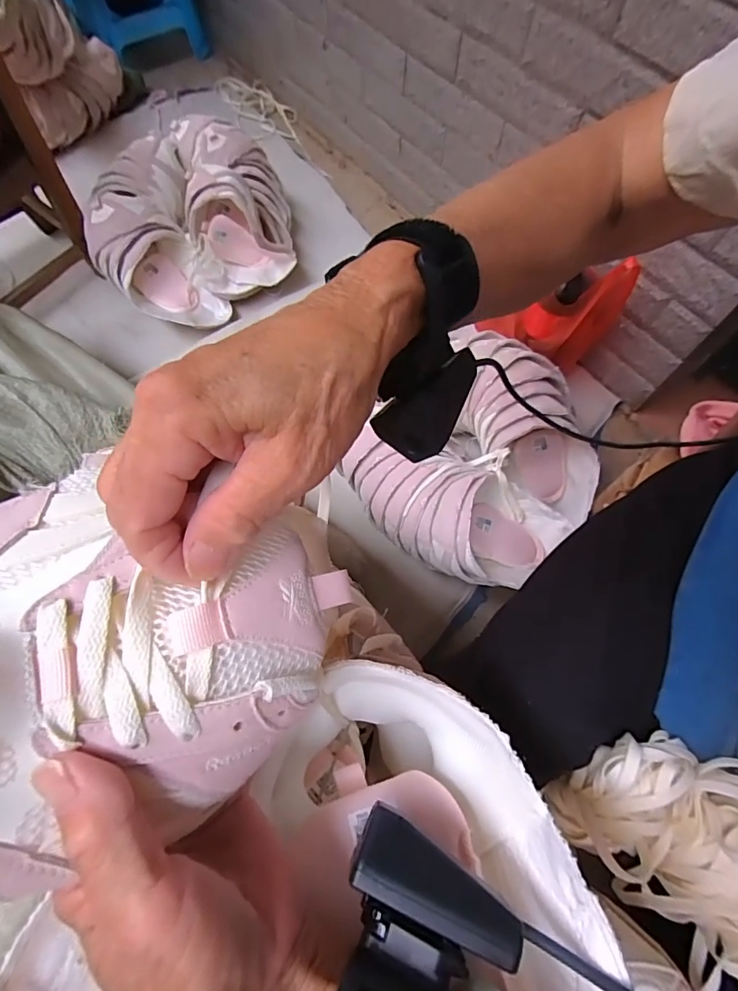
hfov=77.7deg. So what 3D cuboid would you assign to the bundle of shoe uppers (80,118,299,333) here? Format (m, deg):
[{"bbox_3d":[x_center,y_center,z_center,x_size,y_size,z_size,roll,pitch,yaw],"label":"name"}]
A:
[{"bbox_3d":[-0.328,-0.524,0.865,0.350,0.158,0.391,-12,69,-6],"label":"bundle of shoe uppers"}]

